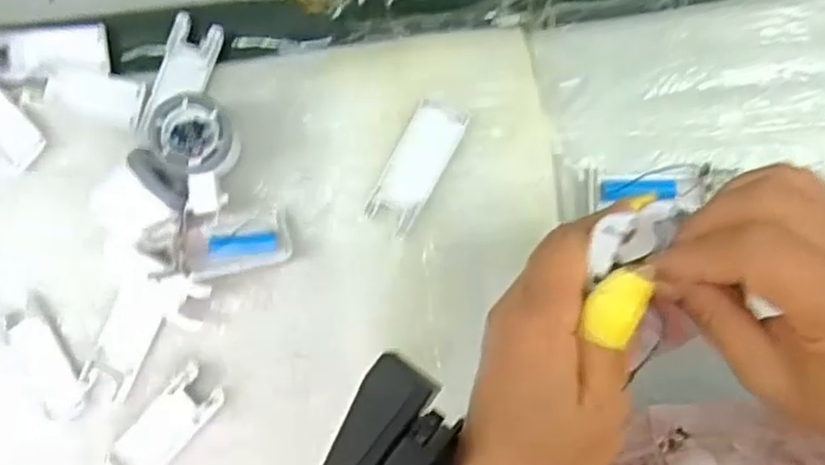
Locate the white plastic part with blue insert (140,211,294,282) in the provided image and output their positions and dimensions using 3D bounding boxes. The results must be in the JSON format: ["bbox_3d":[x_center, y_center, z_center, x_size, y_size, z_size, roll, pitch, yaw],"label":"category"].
[{"bbox_3d":[-0.145,0.009,0.514,0.104,0.025,0.047,-6,86,-11],"label":"white plastic part with blue insert"}]

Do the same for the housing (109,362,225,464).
[{"bbox_3d":[-0.192,0.151,0.533,0.041,0.007,0.099,42,94,9],"label":"housing"}]

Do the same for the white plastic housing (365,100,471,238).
[{"bbox_3d":[0.003,-0.049,0.511,0.040,0.006,0.099,28,92,9],"label":"white plastic housing"}]

